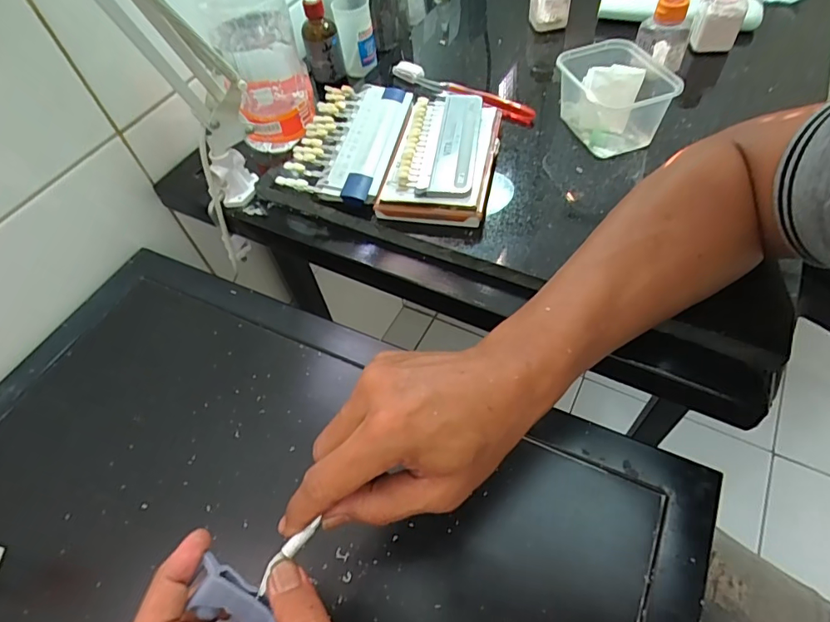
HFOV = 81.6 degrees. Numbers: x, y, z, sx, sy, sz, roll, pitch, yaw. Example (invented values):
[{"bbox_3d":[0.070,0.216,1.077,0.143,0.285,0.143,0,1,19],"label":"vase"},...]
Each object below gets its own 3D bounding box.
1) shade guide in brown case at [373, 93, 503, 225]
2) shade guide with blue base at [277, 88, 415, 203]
[{"bbox_3d":[0.028,-0.149,0.457,0.093,0.033,0.156,9,56,11],"label":"shade guide in brown case"},{"bbox_3d":[-0.065,-0.174,0.490,0.090,0.029,0.169,7,56,11],"label":"shade guide with blue base"}]

